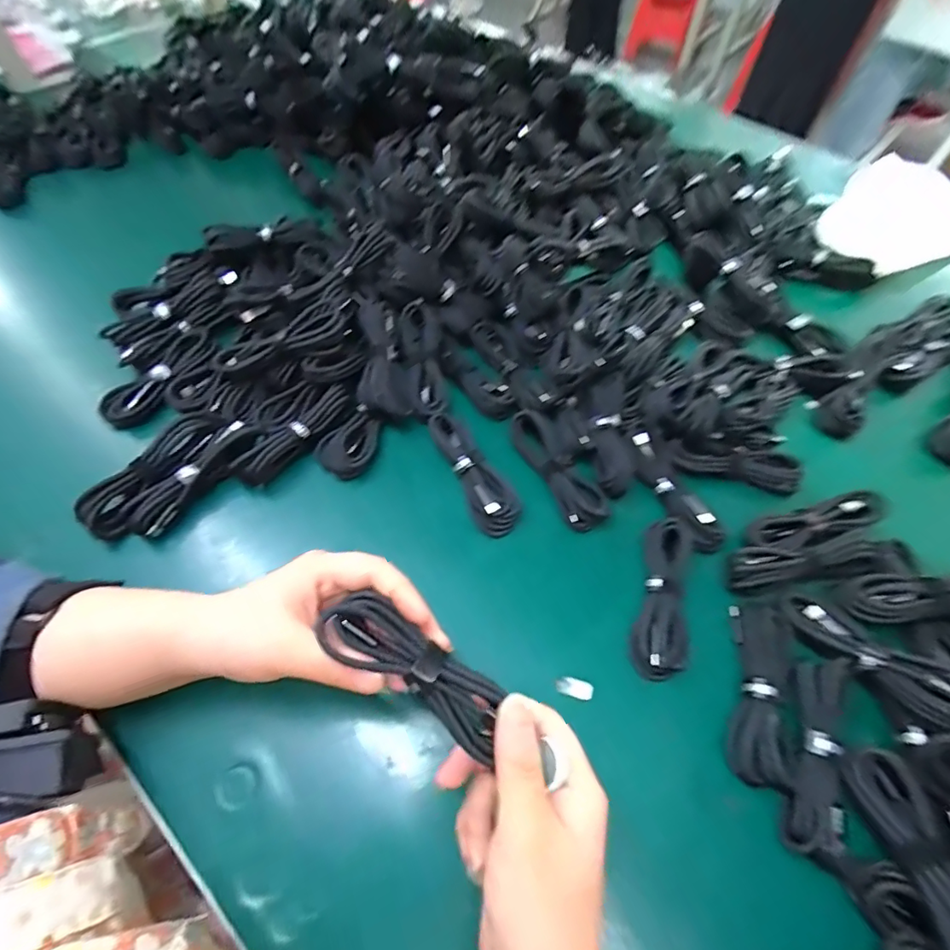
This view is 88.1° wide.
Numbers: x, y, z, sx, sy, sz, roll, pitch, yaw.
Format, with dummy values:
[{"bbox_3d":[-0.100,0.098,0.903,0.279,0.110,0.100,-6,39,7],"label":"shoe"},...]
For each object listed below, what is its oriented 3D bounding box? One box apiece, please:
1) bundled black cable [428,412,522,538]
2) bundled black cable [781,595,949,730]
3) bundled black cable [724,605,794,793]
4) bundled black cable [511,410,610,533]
[{"bbox_3d":[0.000,-0.004,0.392,0.036,0.017,0.110,-22,63,-14],"label":"bundled black cable"},{"bbox_3d":[0.255,0.113,0.311,0.036,0.016,0.108,-40,52,-21],"label":"bundled black cable"},{"bbox_3d":[0.183,0.138,0.315,0.031,0.022,0.105,17,61,8],"label":"bundled black cable"},{"bbox_3d":[0.066,-0.006,0.392,0.032,0.018,0.106,-26,64,-16],"label":"bundled black cable"}]

